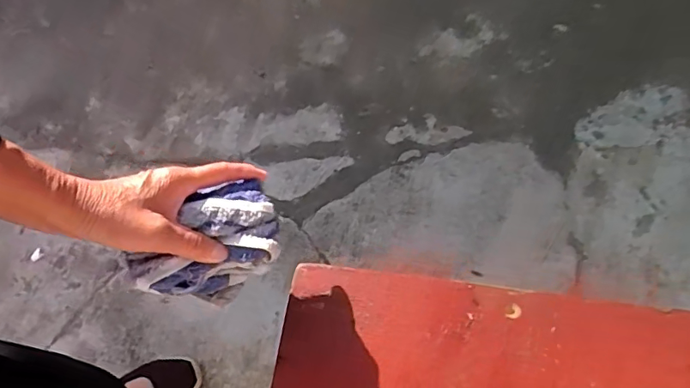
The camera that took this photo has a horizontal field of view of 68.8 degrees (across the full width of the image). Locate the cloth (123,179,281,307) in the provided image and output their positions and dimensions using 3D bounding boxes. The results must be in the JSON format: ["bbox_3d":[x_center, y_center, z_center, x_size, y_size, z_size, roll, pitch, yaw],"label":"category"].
[{"bbox_3d":[-0.107,0.044,0.407,0.114,0.074,0.067,-27,70,-8],"label":"cloth"}]

